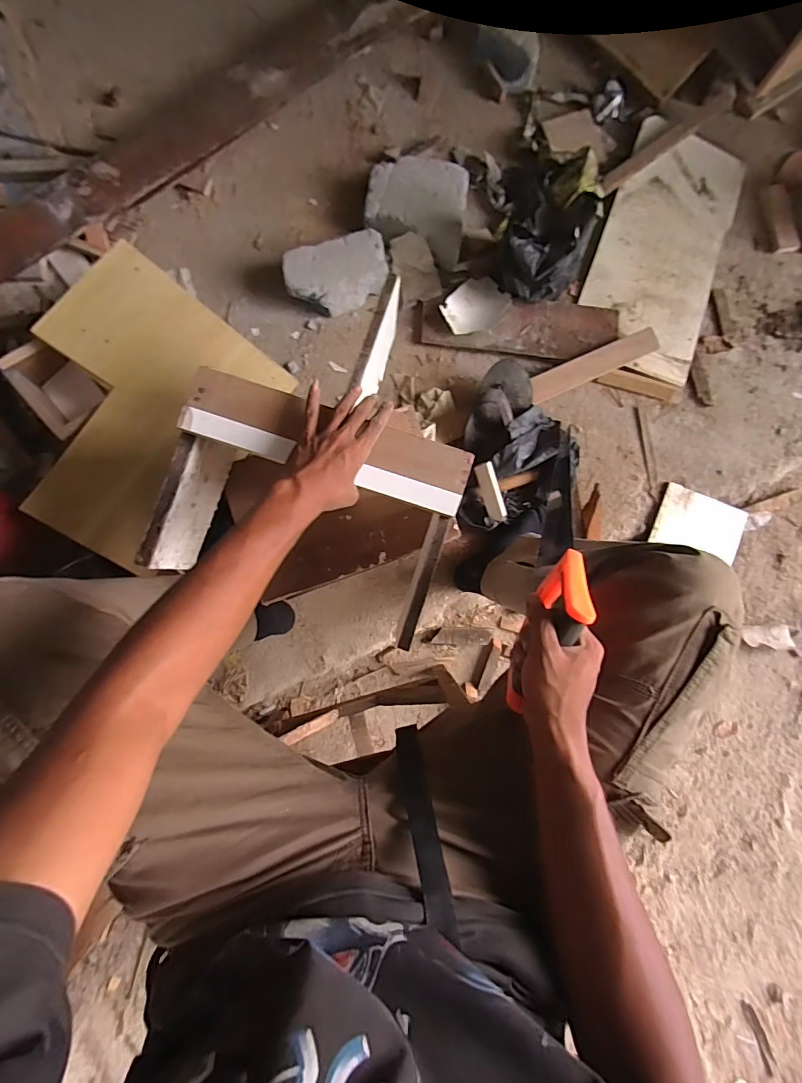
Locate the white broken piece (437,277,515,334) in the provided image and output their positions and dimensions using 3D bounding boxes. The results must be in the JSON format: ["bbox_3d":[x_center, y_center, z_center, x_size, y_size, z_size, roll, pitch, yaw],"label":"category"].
[{"bbox_3d":[0.154,-0.487,0.943,0.138,0.012,0.108,-41,91,-3],"label":"white broken piece"}]

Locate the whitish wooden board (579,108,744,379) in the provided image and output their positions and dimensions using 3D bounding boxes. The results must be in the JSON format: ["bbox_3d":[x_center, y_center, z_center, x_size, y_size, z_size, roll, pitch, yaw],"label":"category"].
[{"bbox_3d":[0.572,-0.636,0.994,0.264,0.023,0.546,20,87,-2],"label":"whitish wooden board"}]

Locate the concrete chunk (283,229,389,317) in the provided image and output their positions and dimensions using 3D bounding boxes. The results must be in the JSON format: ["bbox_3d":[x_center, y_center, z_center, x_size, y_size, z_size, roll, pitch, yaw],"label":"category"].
[{"bbox_3d":[-0.126,-0.539,0.924,0.204,0.078,0.128,-16,89,-3],"label":"concrete chunk"}]

